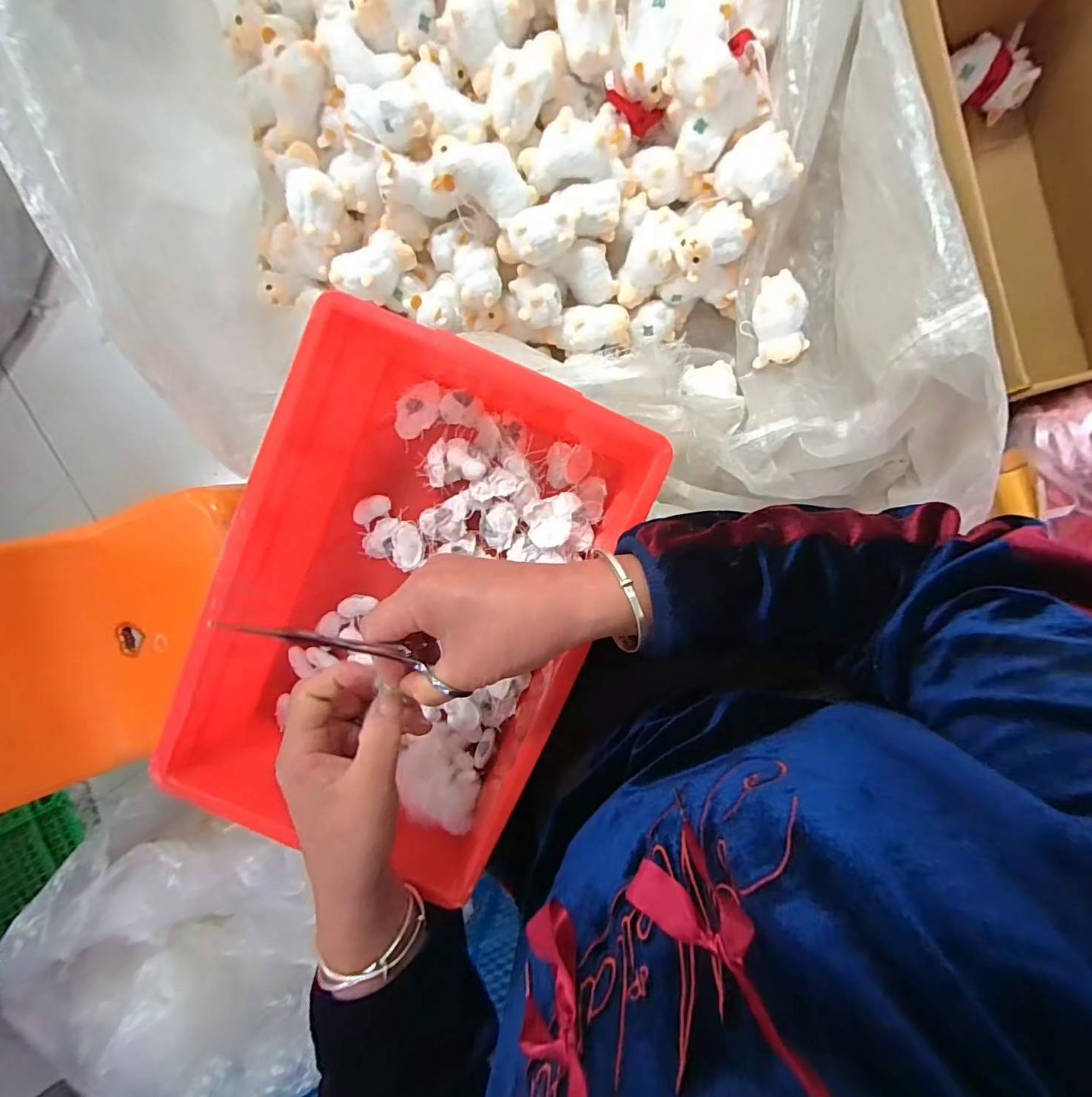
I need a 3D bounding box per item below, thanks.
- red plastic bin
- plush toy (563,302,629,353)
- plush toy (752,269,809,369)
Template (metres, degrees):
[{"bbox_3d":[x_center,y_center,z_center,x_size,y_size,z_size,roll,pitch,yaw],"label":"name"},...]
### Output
[{"bbox_3d":[-0.093,0.044,0.364,0.239,0.128,0.354,21,97,7],"label":"red plastic bin"},{"bbox_3d":[0.077,-0.336,0.746,0.102,0.053,0.063,-5,93,9],"label":"plush toy"},{"bbox_3d":[0.337,-0.333,0.704,0.068,0.058,0.125,-12,92,10],"label":"plush toy"}]

